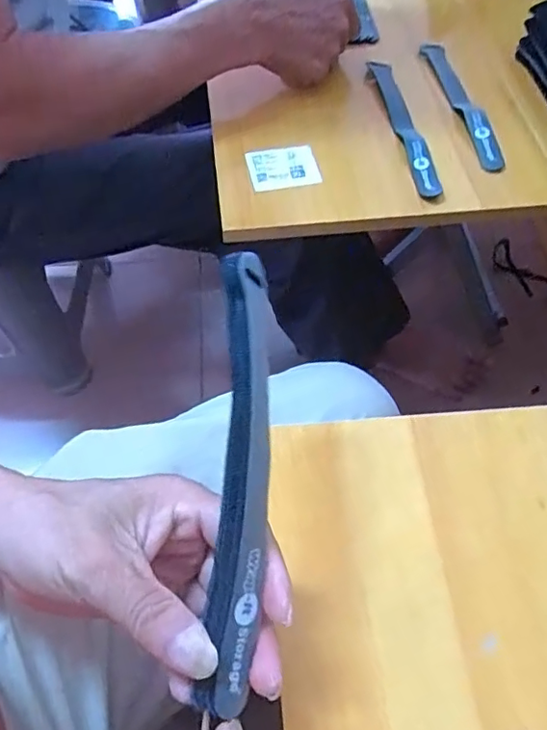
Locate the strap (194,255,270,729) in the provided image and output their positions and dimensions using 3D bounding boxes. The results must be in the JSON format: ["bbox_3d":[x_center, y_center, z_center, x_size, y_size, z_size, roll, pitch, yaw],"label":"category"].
[{"bbox_3d":[-0.014,0.045,0.242,0.023,0.017,0.193,2,78,2],"label":"strap"}]

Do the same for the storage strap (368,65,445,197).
[{"bbox_3d":[0.124,-0.226,0.516,0.022,0.013,0.195,-8,58,-4],"label":"storage strap"}]

